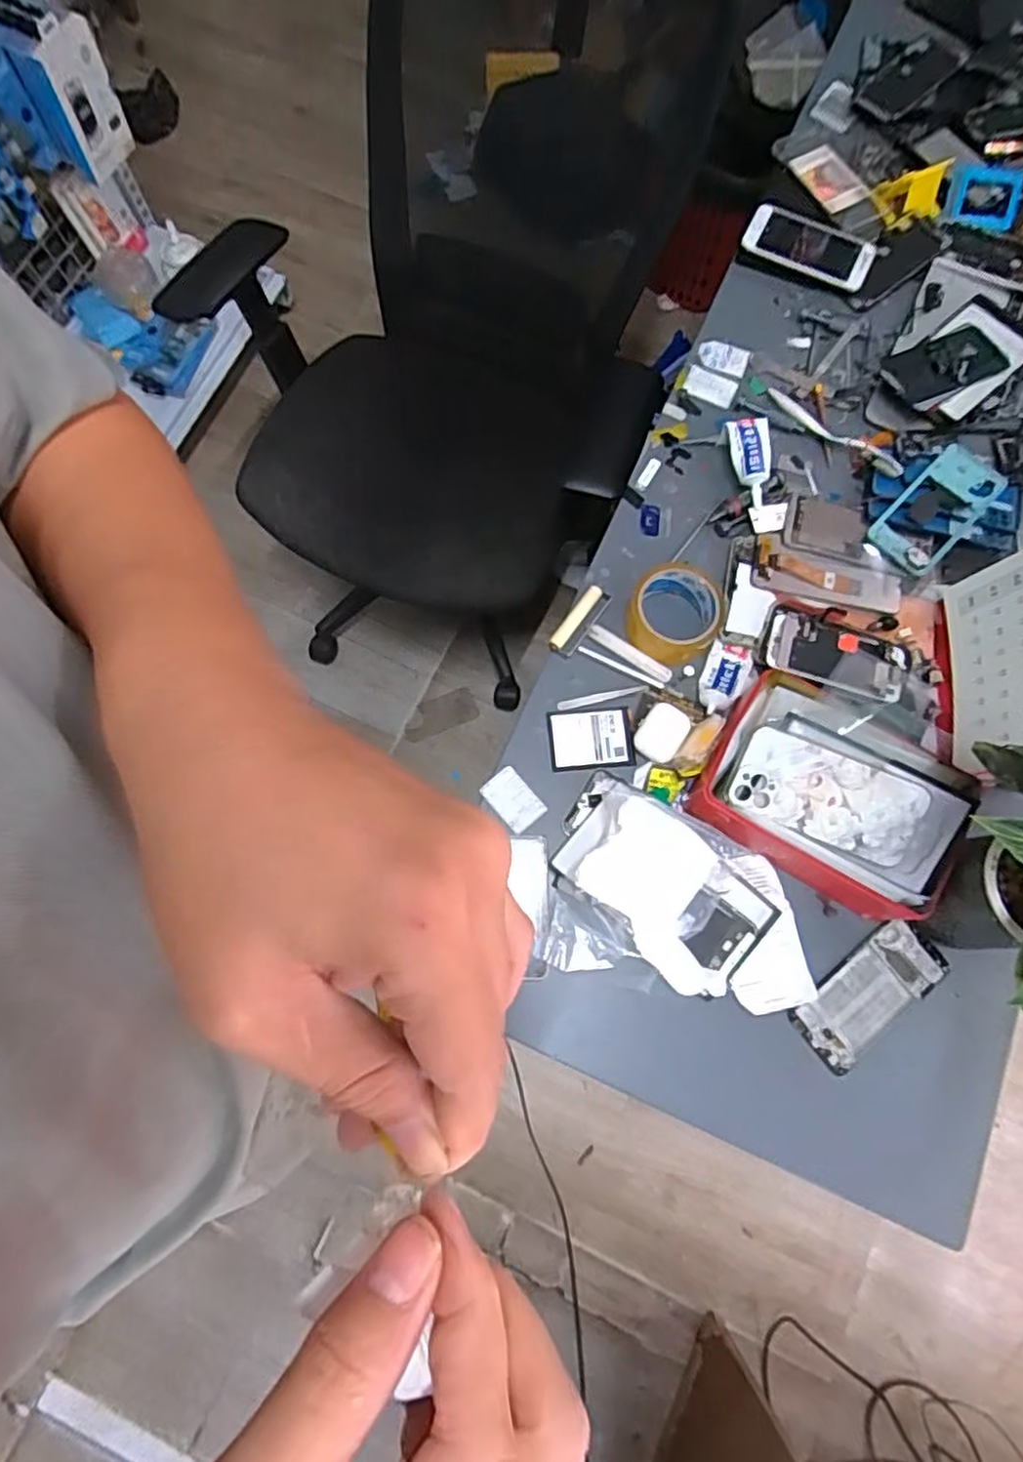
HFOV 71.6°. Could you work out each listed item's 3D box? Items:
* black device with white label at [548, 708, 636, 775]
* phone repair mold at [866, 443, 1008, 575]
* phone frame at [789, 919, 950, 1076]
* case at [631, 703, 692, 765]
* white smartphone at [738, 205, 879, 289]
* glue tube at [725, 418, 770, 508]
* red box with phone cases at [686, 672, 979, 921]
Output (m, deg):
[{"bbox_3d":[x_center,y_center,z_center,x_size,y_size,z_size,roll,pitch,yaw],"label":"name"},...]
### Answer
[{"bbox_3d":[0.082,0.008,0.731,0.085,0.006,0.064,-5,76,-1],"label":"black device with white label"},{"bbox_3d":[0.469,-0.245,0.784,0.174,0.006,0.079,-44,80,-10],"label":"phone repair mold"},{"bbox_3d":[0.338,0.247,0.671,0.152,0.008,0.069,-37,78,-9],"label":"phone frame"},{"bbox_3d":[0.154,0.002,0.724,0.047,0.017,0.061,23,77,6],"label":"case"},{"bbox_3d":[0.368,-0.601,0.877,0.155,0.014,0.069,25,87,2],"label":"white smartphone"},{"bbox_3d":[0.265,-0.300,0.788,0.044,0.023,0.095,-4,83,4],"label":"glue tube"},{"bbox_3d":[0.297,0.057,0.665,0.220,0.094,0.165,29,77,7],"label":"red box with phone cases"}]

